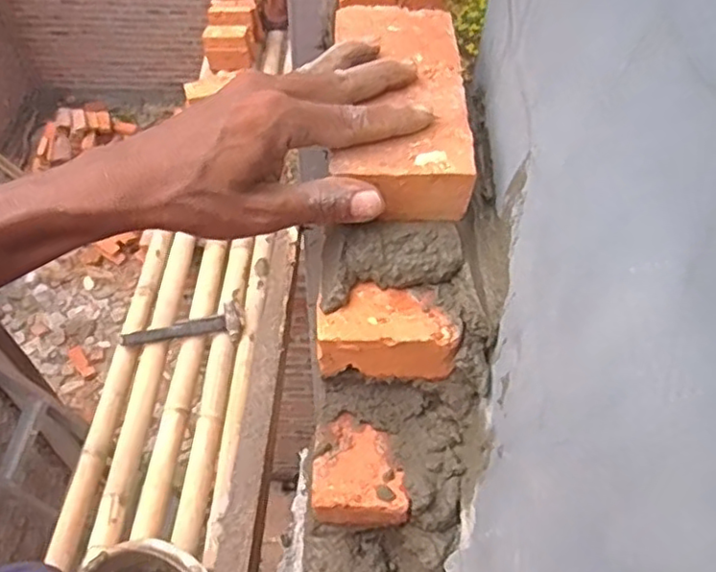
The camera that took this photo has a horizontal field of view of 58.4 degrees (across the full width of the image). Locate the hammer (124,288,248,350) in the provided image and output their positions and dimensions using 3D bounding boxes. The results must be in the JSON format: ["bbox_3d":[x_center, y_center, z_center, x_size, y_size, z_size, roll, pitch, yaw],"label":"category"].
[{"bbox_3d":[-0.466,0.092,1.718,0.313,0.045,0.133,-7,53,-7],"label":"hammer"}]

